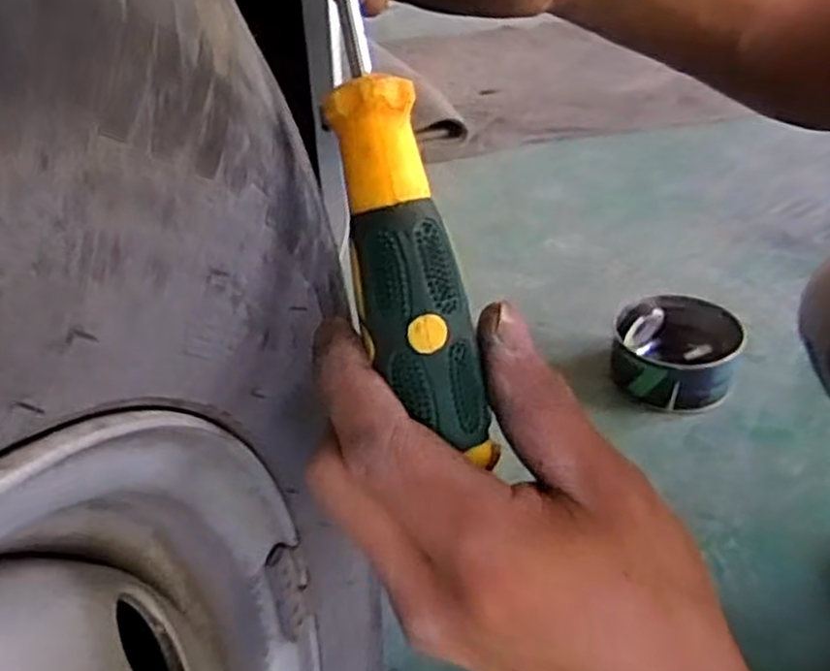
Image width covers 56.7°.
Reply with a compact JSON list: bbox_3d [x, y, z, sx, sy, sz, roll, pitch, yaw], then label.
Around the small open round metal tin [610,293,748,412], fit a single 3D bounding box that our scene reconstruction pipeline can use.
[{"bbox_3d":[0.313,0.021,0.924,0.149,0.061,0.149,2,36,7],"label":"small open round metal tin"}]

